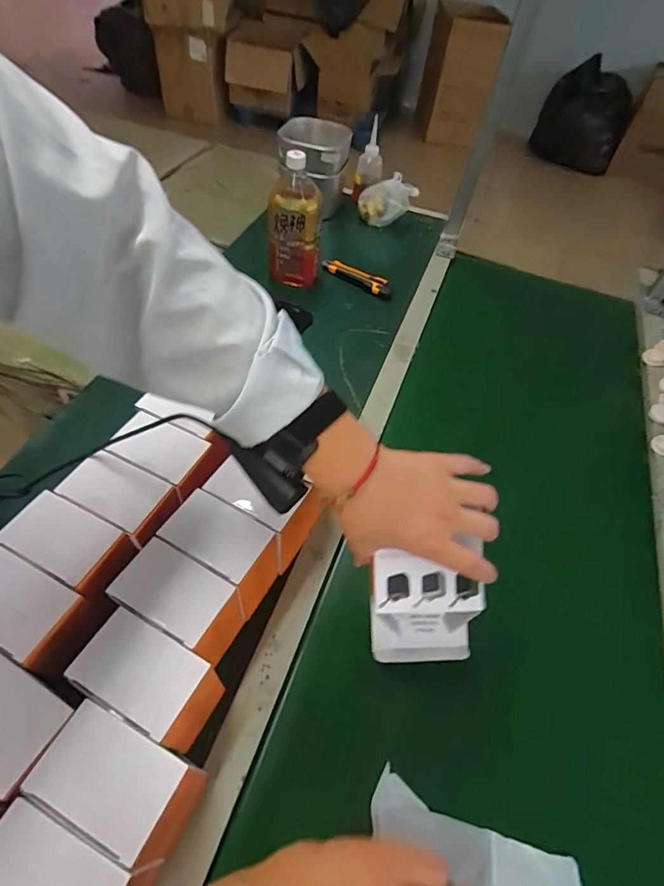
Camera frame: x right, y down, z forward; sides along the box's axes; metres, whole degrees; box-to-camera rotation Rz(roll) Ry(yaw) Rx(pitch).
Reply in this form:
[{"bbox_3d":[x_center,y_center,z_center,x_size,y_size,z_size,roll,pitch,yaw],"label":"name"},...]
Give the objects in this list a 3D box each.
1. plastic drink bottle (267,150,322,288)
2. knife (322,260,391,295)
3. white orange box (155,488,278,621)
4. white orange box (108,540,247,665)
[{"bbox_3d":[-0.068,-0.392,0.829,0.086,0.224,0.103,1,53,-6],"label":"plastic drink bottle"},{"bbox_3d":[0.048,-0.326,0.912,0.156,0.025,0.025,33,57,19],"label":"knife"},{"bbox_3d":[-0.114,0.117,0.487,0.100,0.096,0.062,27,55,15],"label":"white orange box"},{"bbox_3d":[-0.145,0.165,0.457,0.106,0.110,0.064,24,54,12],"label":"white orange box"}]

